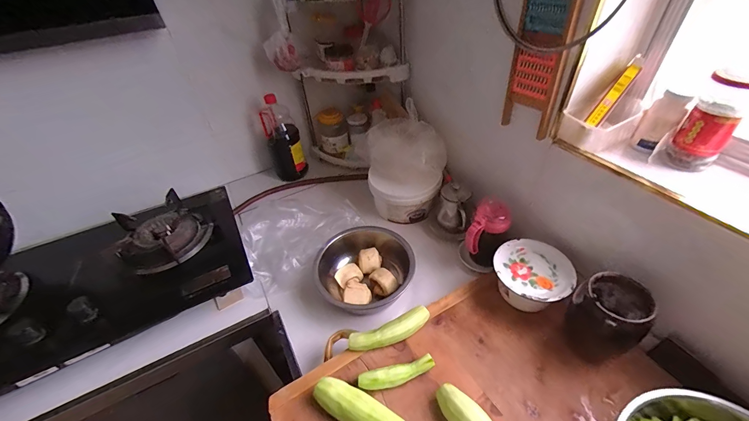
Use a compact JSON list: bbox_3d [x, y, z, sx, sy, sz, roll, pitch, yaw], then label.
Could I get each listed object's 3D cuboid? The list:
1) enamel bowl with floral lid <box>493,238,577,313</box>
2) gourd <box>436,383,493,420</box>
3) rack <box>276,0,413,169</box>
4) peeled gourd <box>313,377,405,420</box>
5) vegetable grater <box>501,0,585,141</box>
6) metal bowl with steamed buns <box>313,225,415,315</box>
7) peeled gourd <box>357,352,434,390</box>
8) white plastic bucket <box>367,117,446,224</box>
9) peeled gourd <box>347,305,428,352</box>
[{"bbox_3d":[0.316,0.142,0.655,0.140,0.086,0.143,-3,42,2],"label":"enamel bowl with floral lid"},{"bbox_3d":[0.137,0.309,0.477,0.096,0.041,0.048,30,52,33],"label":"gourd"},{"bbox_3d":[-0.076,-0.386,0.970,0.277,0.505,0.232,-22,45,-19],"label":"rack"},{"bbox_3d":[-0.025,0.308,0.486,0.145,0.051,0.050,15,45,21],"label":"peeled gourd"},{"bbox_3d":[0.287,-0.308,0.530,0.018,0.363,0.105,-21,41,-18],"label":"vegetable grater"},{"bbox_3d":[-0.019,0.147,0.751,0.209,0.096,0.219,-3,42,2],"label":"metal bowl with steamed buns"},{"bbox_3d":[0.037,0.277,0.531,0.126,0.031,0.026,-11,42,-7],"label":"peeled gourd"},{"bbox_3d":[0.084,-0.100,0.880,0.191,0.239,0.180,0,42,5],"label":"white plastic bucket"},{"bbox_3d":[0.029,0.224,0.586,0.152,0.041,0.037,-15,43,-11],"label":"peeled gourd"}]

